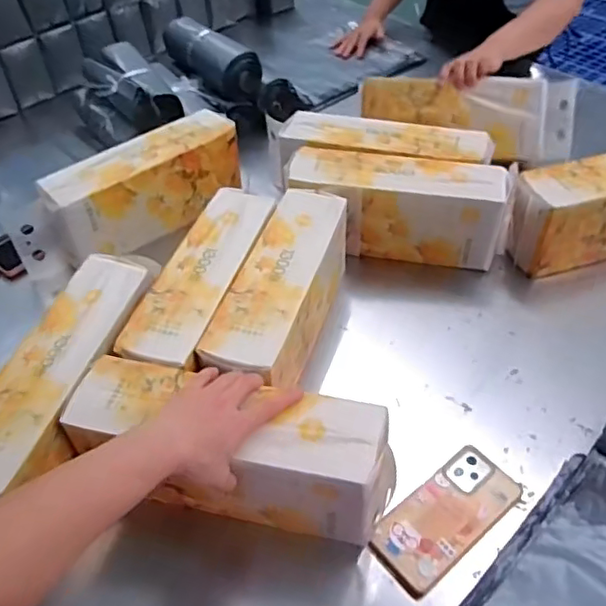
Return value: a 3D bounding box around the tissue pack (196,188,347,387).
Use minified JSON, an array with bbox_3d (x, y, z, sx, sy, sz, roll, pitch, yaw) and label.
[{"bbox_3d":[-0.025,-0.007,0.753,0.093,0.110,0.305,12,46,12],"label":"tissue pack"}]

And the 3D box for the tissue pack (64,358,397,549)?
[{"bbox_3d":[-0.071,0.152,0.608,0.317,0.135,0.095,12,46,10],"label":"tissue pack"}]

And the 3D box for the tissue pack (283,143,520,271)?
[{"bbox_3d":[0.144,-0.141,0.887,0.319,0.129,0.100,7,45,8],"label":"tissue pack"}]

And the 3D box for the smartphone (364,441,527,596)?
[{"bbox_3d":[0.151,0.222,0.620,0.171,0.016,0.077,-32,52,-28],"label":"smartphone"}]

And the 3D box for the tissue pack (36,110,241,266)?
[{"bbox_3d":[-0.244,-0.180,0.940,0.098,0.128,0.311,34,54,30],"label":"tissue pack"}]

